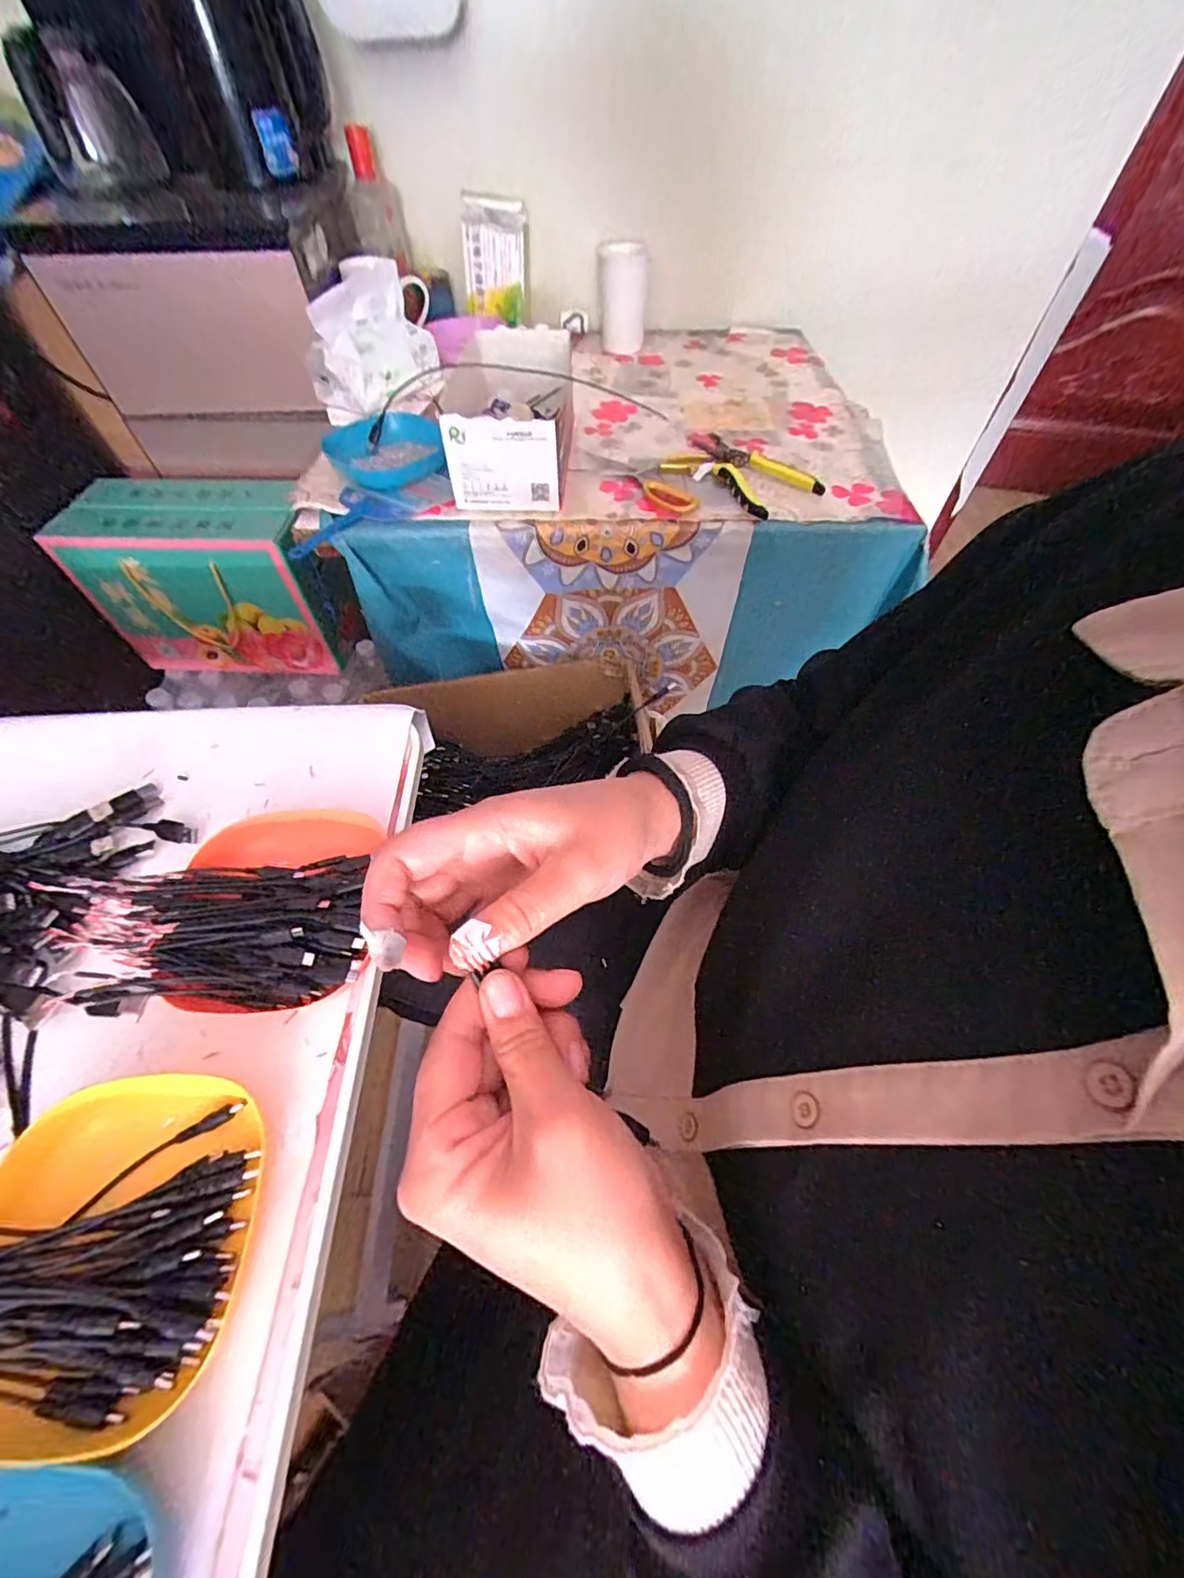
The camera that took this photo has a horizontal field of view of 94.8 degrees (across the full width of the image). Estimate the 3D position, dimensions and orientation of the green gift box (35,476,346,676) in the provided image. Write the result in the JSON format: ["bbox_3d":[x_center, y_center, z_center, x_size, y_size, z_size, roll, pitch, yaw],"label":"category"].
[{"bbox_3d":[-0.582,-0.326,0.859,0.316,0.241,0.163,0,56,-1],"label":"green gift box"}]

